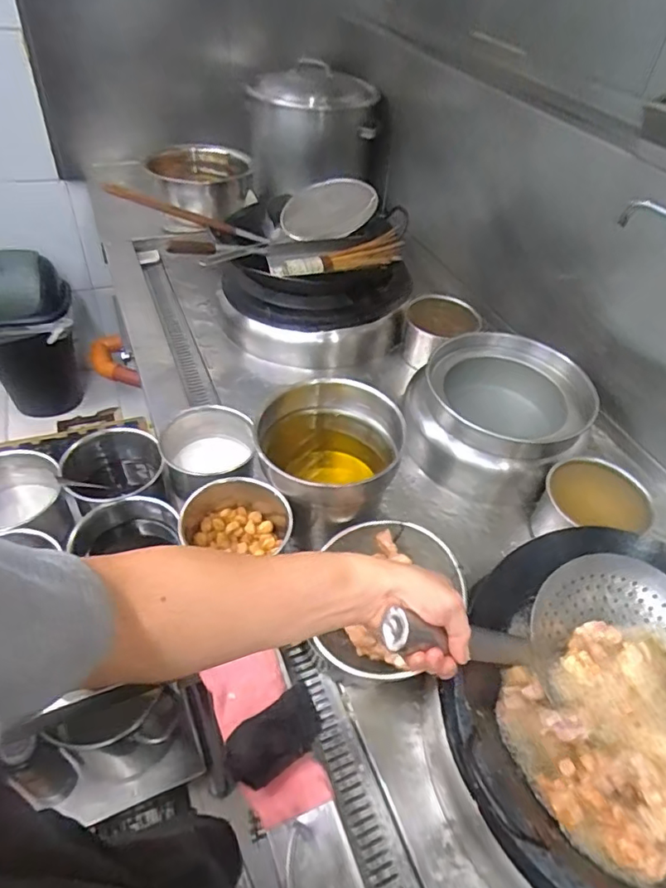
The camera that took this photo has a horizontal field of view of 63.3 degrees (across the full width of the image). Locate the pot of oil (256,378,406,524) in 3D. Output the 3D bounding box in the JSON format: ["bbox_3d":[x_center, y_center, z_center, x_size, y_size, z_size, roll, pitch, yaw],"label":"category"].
[{"bbox_3d":[-0.006,0.014,0.892,0.219,0.150,0.218,0,46,-7],"label":"pot of oil"}]

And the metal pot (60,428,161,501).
[{"bbox_3d":[-0.363,0.063,0.894,0.145,0.109,0.155,3,46,-4],"label":"metal pot"}]

